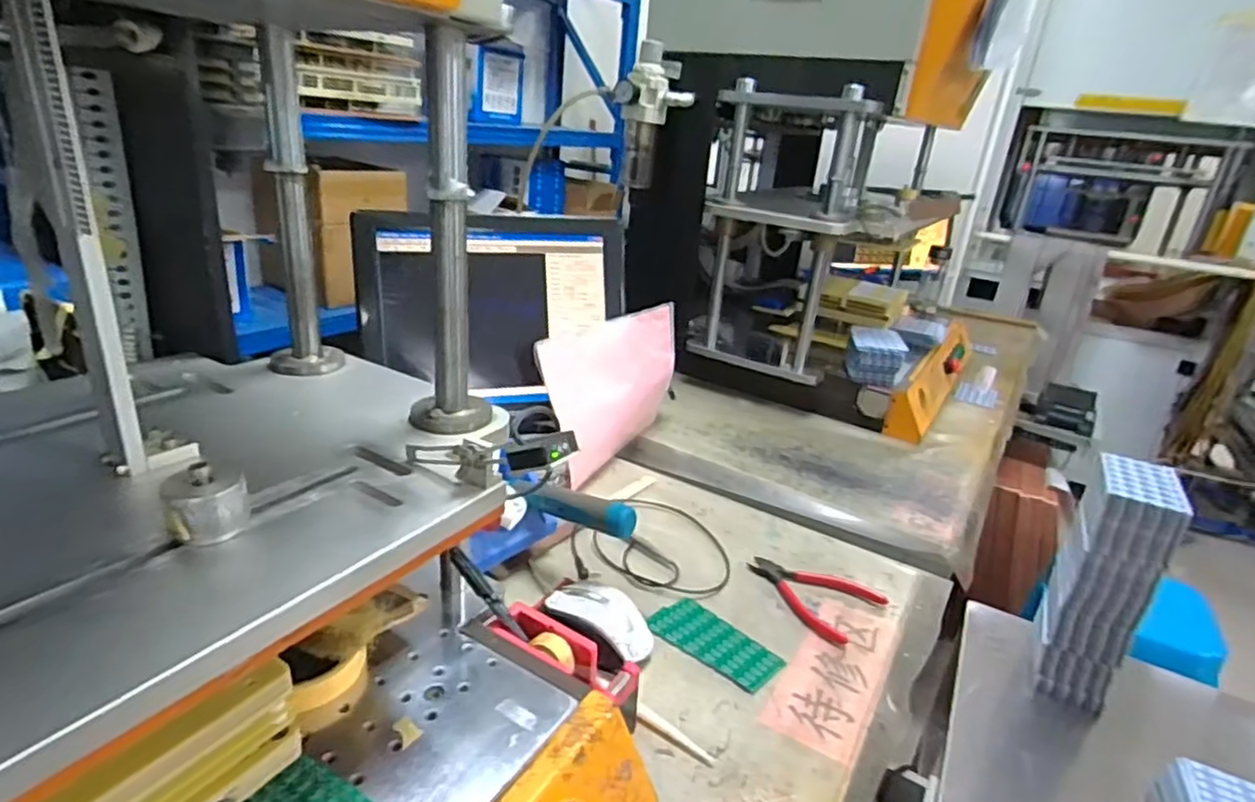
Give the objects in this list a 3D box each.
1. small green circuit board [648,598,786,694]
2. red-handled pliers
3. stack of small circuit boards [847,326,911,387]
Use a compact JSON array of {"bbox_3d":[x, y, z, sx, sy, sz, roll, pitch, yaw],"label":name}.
[{"bbox_3d":[0.084,0.236,0.657,0.125,0.005,0.064,24,29,37],"label":"small green circuit board"},{"bbox_3d":[0.193,0.208,0.738,0.143,0.016,0.103,23,28,34],"label":"red-handled pliers"},{"bbox_3d":[0.442,-0.085,1.205,0.096,0.075,0.109,7,29,12],"label":"stack of small circuit boards"}]

